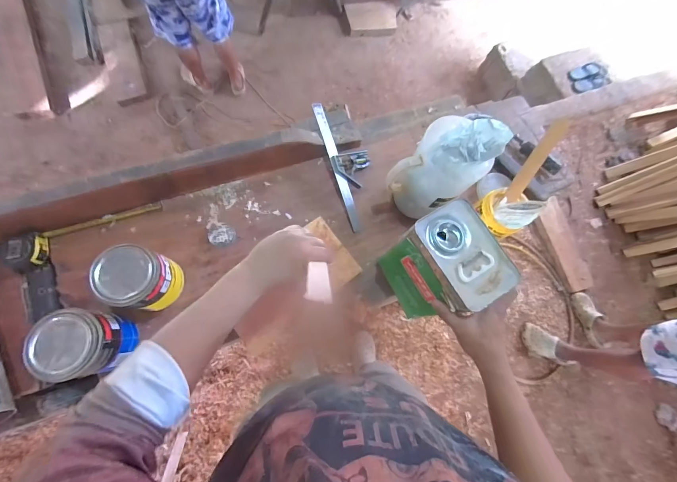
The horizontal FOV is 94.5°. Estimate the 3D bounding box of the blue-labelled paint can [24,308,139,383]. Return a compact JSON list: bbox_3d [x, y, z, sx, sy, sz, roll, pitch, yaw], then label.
[{"bbox_3d":[-0.406,0.166,0.507,0.097,0.107,0.100,2,75,-9],"label":"blue-labelled paint can"}]

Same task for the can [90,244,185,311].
[{"bbox_3d":[-0.344,0.070,0.552,0.091,0.123,0.094,0,73,-2],"label":"can"}]

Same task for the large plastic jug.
[{"bbox_3d":[0.184,-0.128,0.599,0.130,0.237,0.125,43,73,4],"label":"large plastic jug"}]

